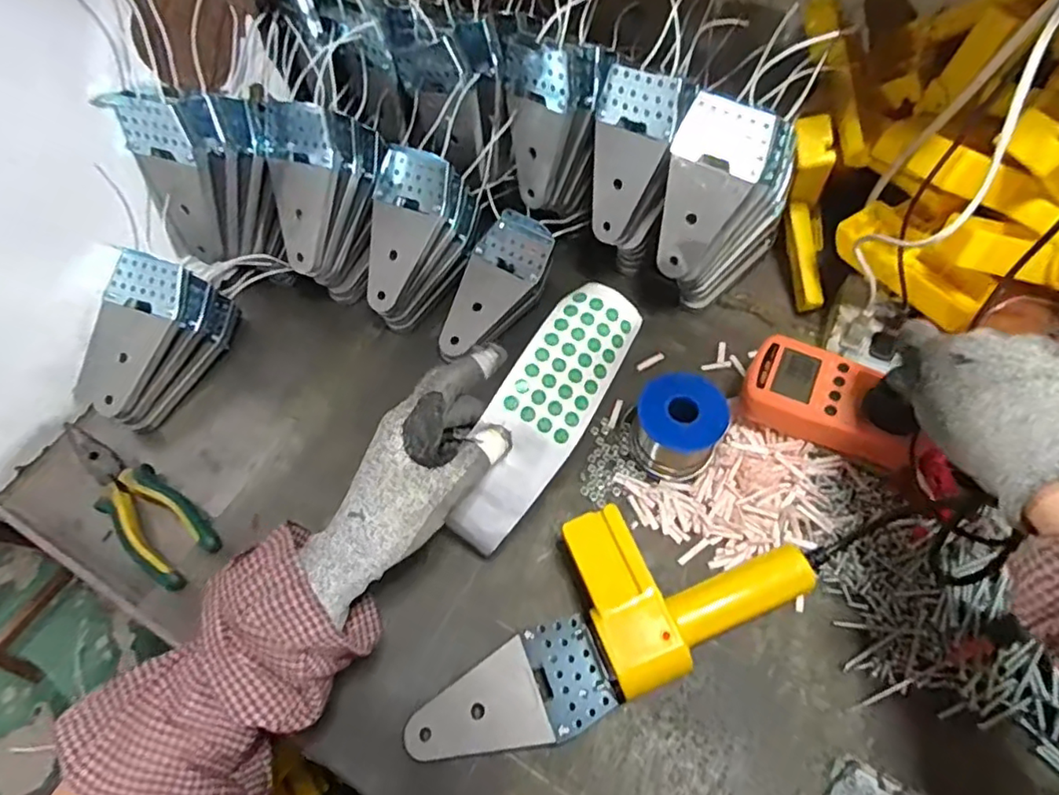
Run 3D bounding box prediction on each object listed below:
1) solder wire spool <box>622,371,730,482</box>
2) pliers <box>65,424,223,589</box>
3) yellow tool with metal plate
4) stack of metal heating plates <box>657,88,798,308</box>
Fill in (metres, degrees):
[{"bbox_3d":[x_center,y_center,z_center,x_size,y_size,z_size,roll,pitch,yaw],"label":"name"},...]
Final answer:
[{"bbox_3d":[0.112,0.021,0.461,0.073,0.060,0.058,22,64,14],"label":"solder wire spool"},{"bbox_3d":[-0.324,0.080,0.476,0.188,0.018,0.055,32,67,19],"label":"pliers"},{"bbox_3d":[0.041,0.151,0.402,0.269,0.053,0.110,-26,63,-11],"label":"yellow tool with metal plate"},{"bbox_3d":[0.161,-0.157,0.496,0.095,0.172,0.116,23,64,15],"label":"stack of metal heating plates"}]

